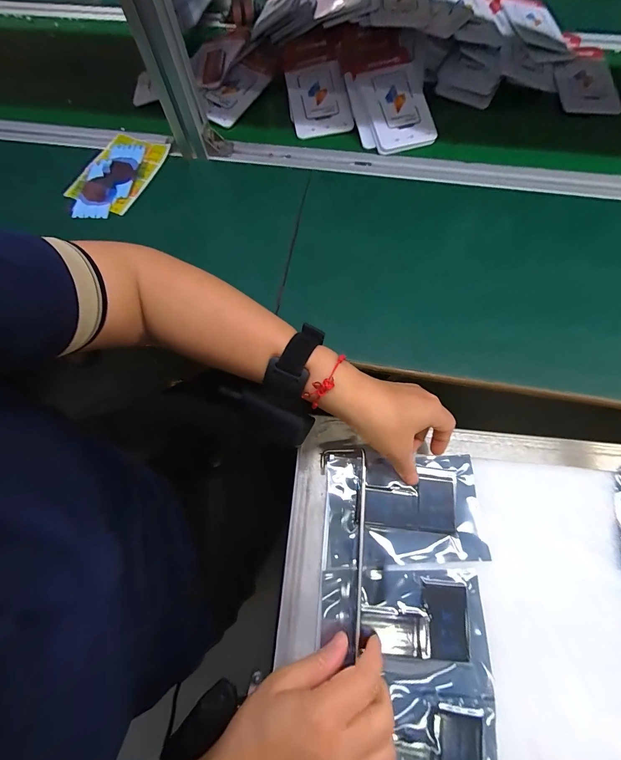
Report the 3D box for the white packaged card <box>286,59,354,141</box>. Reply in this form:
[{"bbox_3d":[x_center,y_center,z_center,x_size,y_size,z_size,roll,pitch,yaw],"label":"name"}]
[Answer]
[{"bbox_3d":[0.012,-0.438,0.512,0.086,0.011,0.124,-13,84,8],"label":"white packaged card"}]

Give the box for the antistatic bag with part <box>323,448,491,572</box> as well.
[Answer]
[{"bbox_3d":[0.090,0.125,0.321,0.150,0.027,0.103,0,70,3],"label":"antistatic bag with part"}]

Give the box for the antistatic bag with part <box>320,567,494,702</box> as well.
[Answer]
[{"bbox_3d":[0.082,0.218,0.287,0.142,0.017,0.095,-1,70,2],"label":"antistatic bag with part"}]

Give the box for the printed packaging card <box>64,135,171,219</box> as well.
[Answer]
[{"bbox_3d":[-0.291,-0.302,0.491,0.105,0.013,0.155,22,73,9],"label":"printed packaging card"}]

